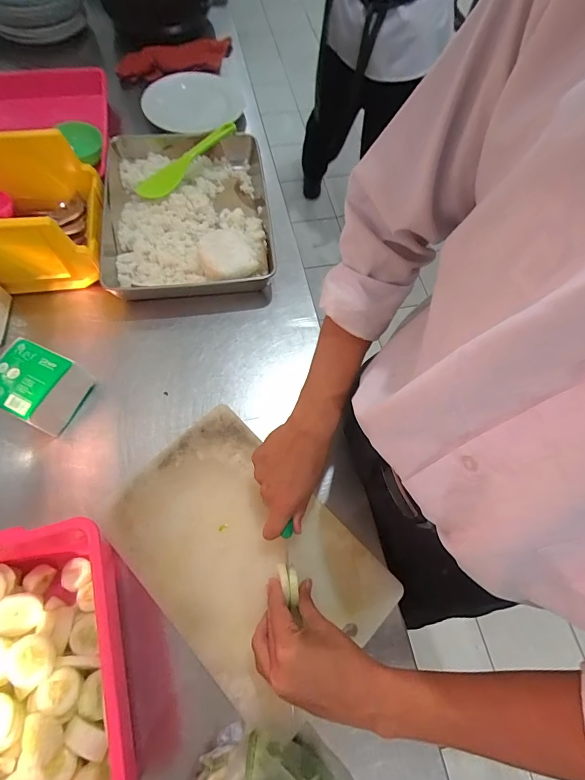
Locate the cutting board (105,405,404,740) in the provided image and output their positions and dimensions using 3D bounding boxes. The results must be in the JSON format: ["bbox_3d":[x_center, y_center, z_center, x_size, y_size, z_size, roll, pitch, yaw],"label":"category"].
[{"bbox_3d":[-0.061,0.208,0.487,0.224,0.020,0.337,-41,74,-19],"label":"cutting board"}]

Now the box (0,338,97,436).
[{"bbox_3d":[-0.359,-0.006,0.538,0.100,0.075,0.098,24,67,8],"label":"box"}]

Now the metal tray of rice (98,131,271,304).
[{"bbox_3d":[-0.192,-0.325,0.688,0.285,0.075,0.365,-5,66,-6],"label":"metal tray of rice"}]

